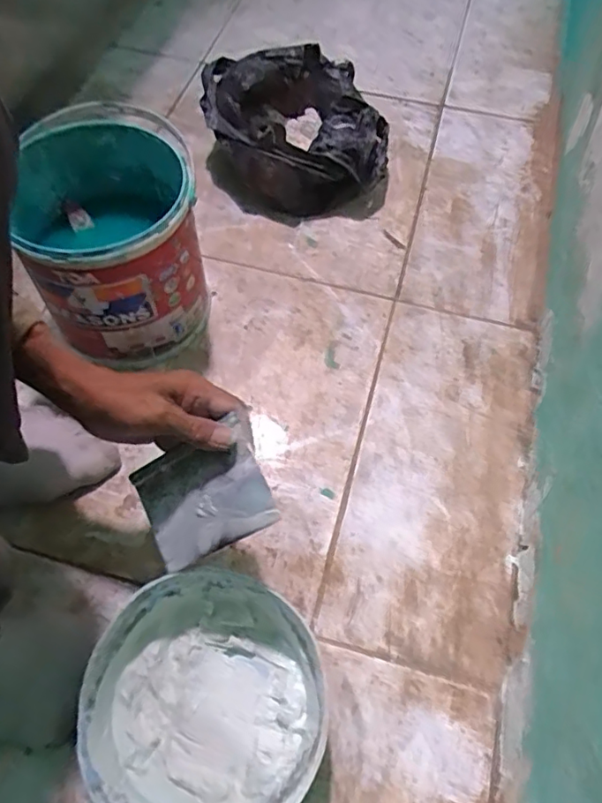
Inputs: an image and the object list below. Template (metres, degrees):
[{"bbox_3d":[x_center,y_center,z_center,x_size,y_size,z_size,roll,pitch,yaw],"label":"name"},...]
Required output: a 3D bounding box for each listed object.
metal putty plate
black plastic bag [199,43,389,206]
[{"bbox_3d":[-0.079,0.075,0.459,0.118,0.005,0.089,-31,76,22],"label":"metal putty plate"},{"bbox_3d":[-0.008,-0.377,0.786,0.224,0.109,0.208,-11,61,-7],"label":"black plastic bag"}]

